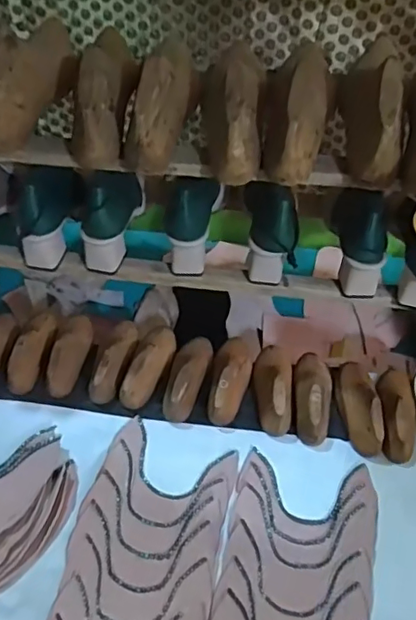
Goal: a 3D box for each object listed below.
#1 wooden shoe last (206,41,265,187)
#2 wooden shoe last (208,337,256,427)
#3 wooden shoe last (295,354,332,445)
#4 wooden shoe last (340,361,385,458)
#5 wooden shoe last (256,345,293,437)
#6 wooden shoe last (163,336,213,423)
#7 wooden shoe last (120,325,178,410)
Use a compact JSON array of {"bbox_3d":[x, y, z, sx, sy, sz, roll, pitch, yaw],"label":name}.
[{"bbox_3d":[0.033,-0.238,0.630,0.065,0.080,0.213,4,51,3],"label":"wooden shoe last"},{"bbox_3d":[0.031,0.085,0.774,0.058,0.050,0.147,10,52,7],"label":"wooden shoe last"},{"bbox_3d":[0.141,0.110,0.753,0.052,0.053,0.138,8,51,6],"label":"wooden shoe last"},{"bbox_3d":[0.201,0.121,0.746,0.051,0.052,0.137,2,51,1],"label":"wooden shoe last"},{"bbox_3d":[0.092,0.100,0.764,0.046,0.052,0.136,0,51,-1],"label":"wooden shoe last"},{"bbox_3d":[-0.029,0.086,0.771,0.049,0.057,0.139,12,52,9],"label":"wooden shoe last"},{"bbox_3d":[-0.084,0.073,0.784,0.052,0.054,0.139,12,52,9],"label":"wooden shoe last"}]

